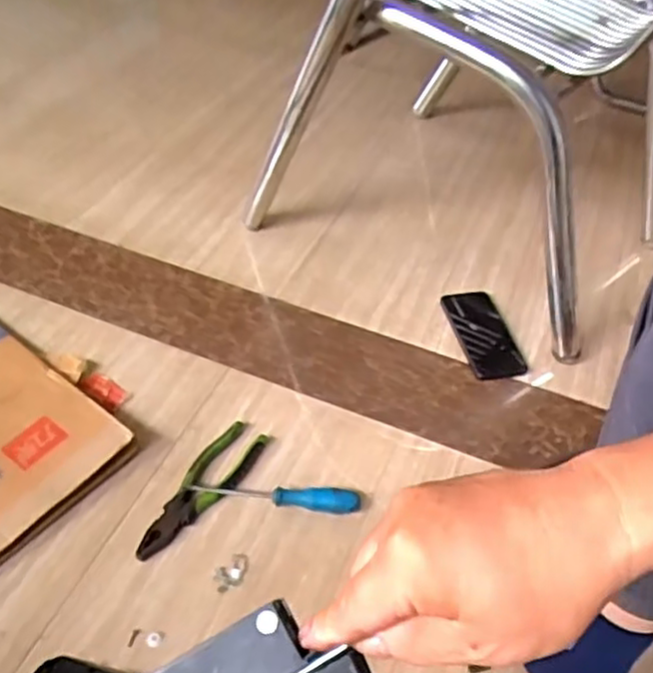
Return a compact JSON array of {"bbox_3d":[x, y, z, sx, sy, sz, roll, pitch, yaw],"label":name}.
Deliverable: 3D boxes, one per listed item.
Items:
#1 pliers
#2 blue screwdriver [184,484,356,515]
[{"bbox_3d":[-0.146,0.173,0.794,0.054,0.019,0.199,30,50,20],"label":"pliers"},{"bbox_3d":[-0.061,0.184,0.800,0.196,0.029,0.024,8,46,0],"label":"blue screwdriver"}]

